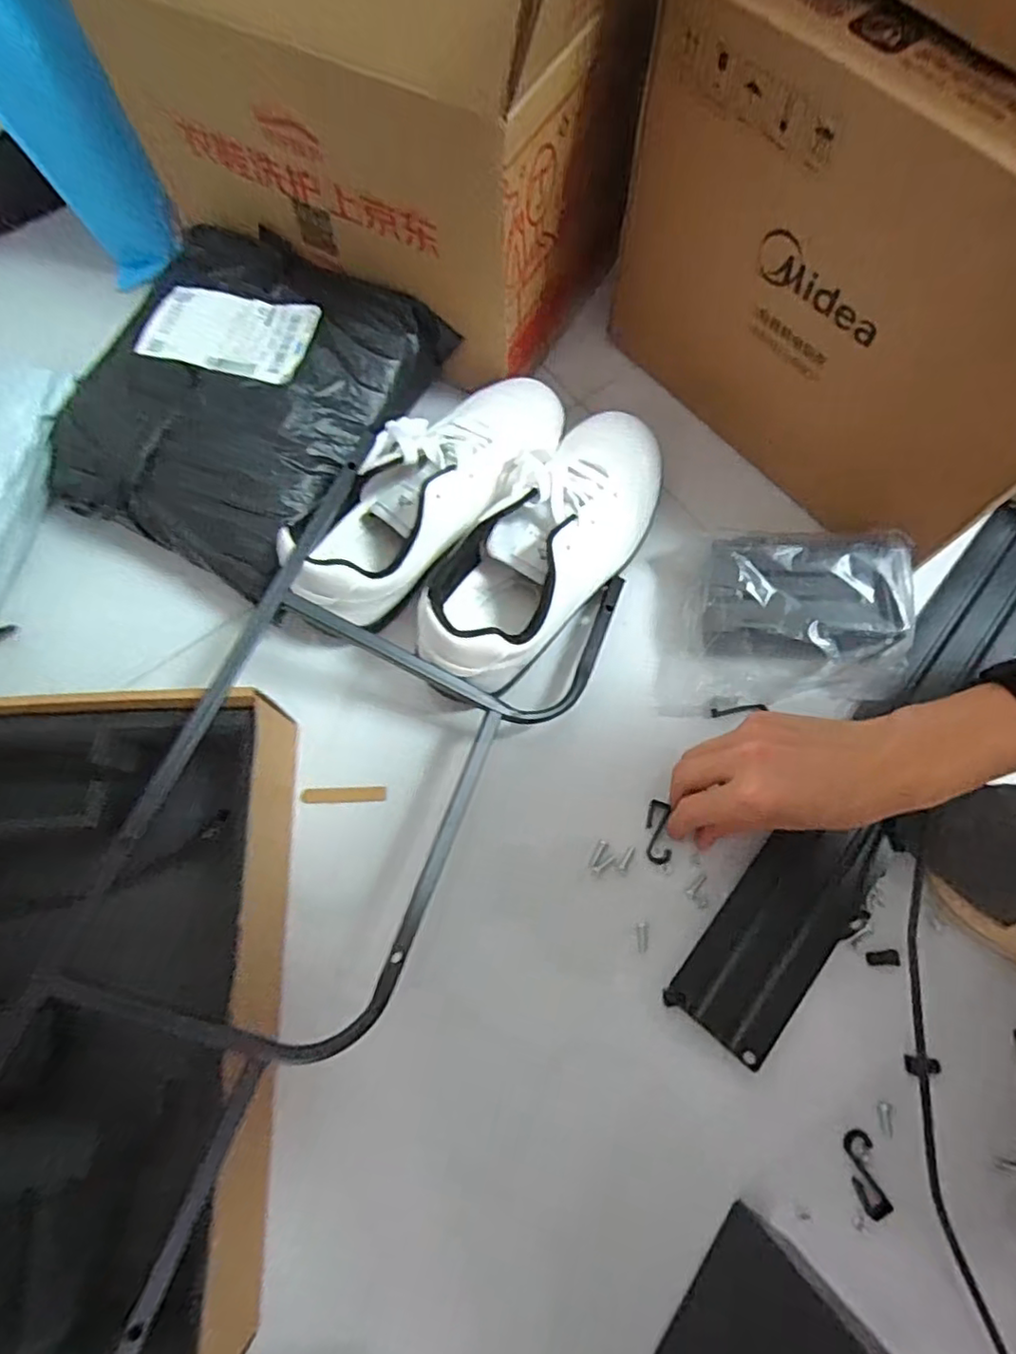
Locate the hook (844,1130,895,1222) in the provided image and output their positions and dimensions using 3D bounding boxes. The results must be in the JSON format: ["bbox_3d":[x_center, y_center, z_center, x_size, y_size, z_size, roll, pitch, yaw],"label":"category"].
[{"bbox_3d":[0.212,0.293,0.380,0.017,0.010,0.044,-14,71,-4],"label":"hook"}]

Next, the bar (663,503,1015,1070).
[{"bbox_3d":[0.279,0.050,0.463,0.069,0.029,0.472,38,75,12],"label":"bar"}]

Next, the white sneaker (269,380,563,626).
[{"bbox_3d":[-0.056,-0.145,0.494,0.113,0.089,0.256,38,76,13],"label":"white sneaker"}]

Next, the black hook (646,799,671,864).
[{"bbox_3d":[0.105,0.108,0.449,0.015,0.009,0.043,3,74,2],"label":"black hook"}]

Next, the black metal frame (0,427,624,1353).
[{"bbox_3d":[-0.135,0.102,0.384,0.219,0.135,0.549,26,73,9],"label":"black metal frame"}]

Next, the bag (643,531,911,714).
[{"bbox_3d":[0.195,-0.042,0.466,0.167,0.065,0.126,2,71,1],"label":"bag"}]

